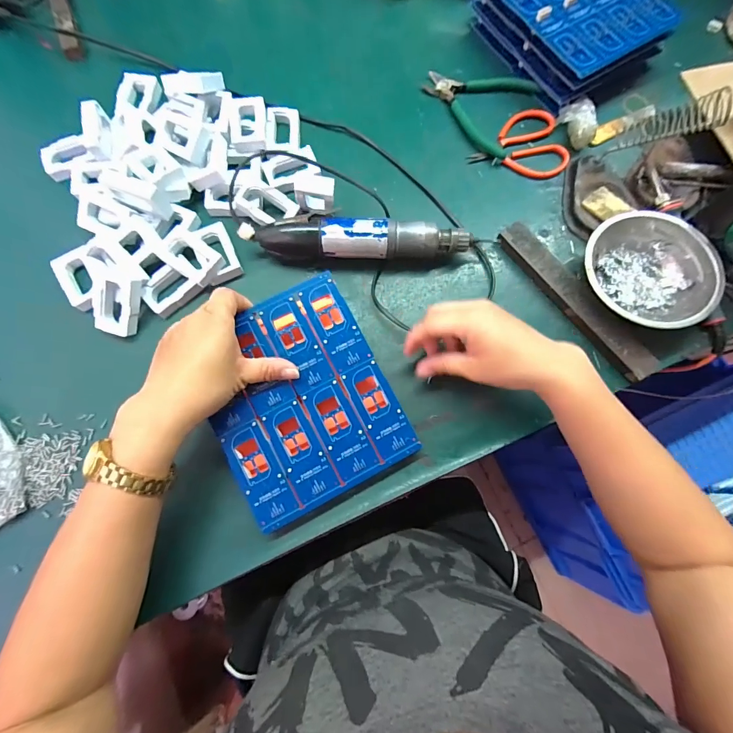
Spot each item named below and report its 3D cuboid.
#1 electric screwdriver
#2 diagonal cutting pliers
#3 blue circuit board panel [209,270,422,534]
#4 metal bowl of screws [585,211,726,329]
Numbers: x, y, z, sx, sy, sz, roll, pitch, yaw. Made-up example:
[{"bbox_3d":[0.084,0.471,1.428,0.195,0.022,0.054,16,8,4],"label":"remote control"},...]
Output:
[{"bbox_3d":[-0.010,-0.128,0.386,0.229,0.046,0.033,2,76,0],"label":"electric screwdriver"},{"bbox_3d":[0.133,-0.327,0.451,0.128,0.008,0.124,28,78,6],"label":"diagonal cutting pliers"},{"bbox_3d":[-0.062,0.028,0.338,0.157,0.004,0.185,-27,86,-6],"label":"blue circuit board panel"},{"bbox_3d":[0.287,-0.097,0.376,0.129,0.034,0.119,39,79,8],"label":"metal bowl of screws"}]

